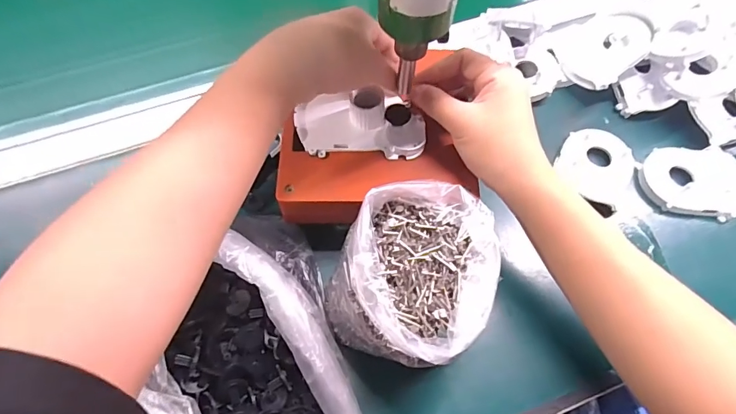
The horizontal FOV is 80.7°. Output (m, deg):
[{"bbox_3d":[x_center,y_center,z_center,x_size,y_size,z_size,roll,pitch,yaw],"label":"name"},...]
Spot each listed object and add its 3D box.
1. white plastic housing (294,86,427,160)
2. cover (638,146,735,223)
[{"bbox_3d":[-0.006,-0.068,0.334,0.098,0.025,0.054,3,65,0],"label":"white plastic housing"},{"bbox_3d":[0.299,-0.024,0.401,0.086,0.017,0.069,1,65,-1],"label":"cover"}]

